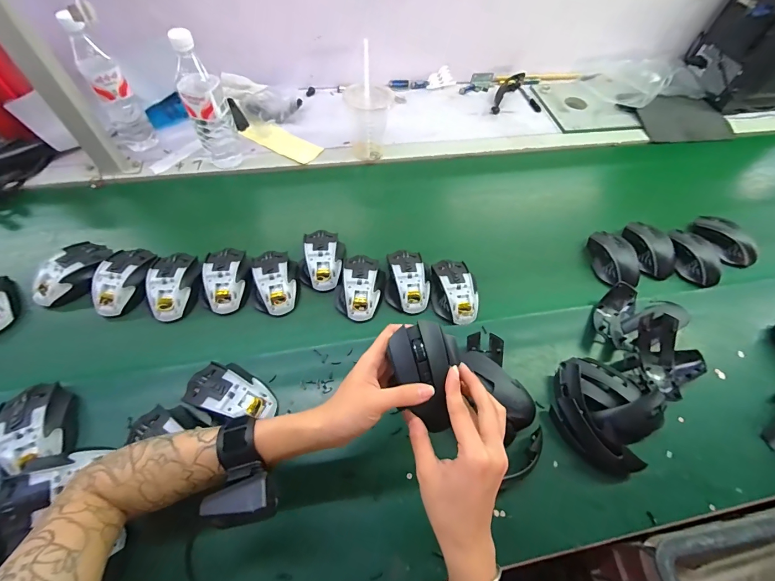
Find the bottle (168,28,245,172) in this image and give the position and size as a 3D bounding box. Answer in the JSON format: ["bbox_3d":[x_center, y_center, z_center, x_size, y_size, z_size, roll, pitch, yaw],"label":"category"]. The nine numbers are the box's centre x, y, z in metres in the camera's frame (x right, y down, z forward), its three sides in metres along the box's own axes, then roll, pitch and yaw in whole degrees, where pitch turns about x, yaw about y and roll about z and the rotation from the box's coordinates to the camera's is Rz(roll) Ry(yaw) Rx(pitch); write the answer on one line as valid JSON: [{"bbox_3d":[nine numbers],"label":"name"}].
[{"bbox_3d":[-0.321,-0.326,0.628,0.070,0.222,0.056,-24,62,-17],"label":"bottle"}]

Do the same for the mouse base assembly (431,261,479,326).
[{"bbox_3d":[0.107,0.000,0.565,0.067,0.030,0.110,-2,58,-10],"label":"mouse base assembly"}]

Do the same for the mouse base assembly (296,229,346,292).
[{"bbox_3d":[-0.109,-0.053,0.583,0.074,0.034,0.108,5,57,-5],"label":"mouse base assembly"}]

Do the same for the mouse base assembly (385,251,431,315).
[{"bbox_3d":[0.034,-0.016,0.574,0.076,0.038,0.113,3,58,-1],"label":"mouse base assembly"}]

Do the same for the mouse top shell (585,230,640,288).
[{"bbox_3d":[0.400,-0.060,0.622,0.058,0.035,0.111,0,57,-8],"label":"mouse top shell"}]

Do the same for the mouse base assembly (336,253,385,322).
[{"bbox_3d":[-0.042,-0.008,0.558,0.069,0.032,0.113,13,56,0],"label":"mouse base assembly"}]

